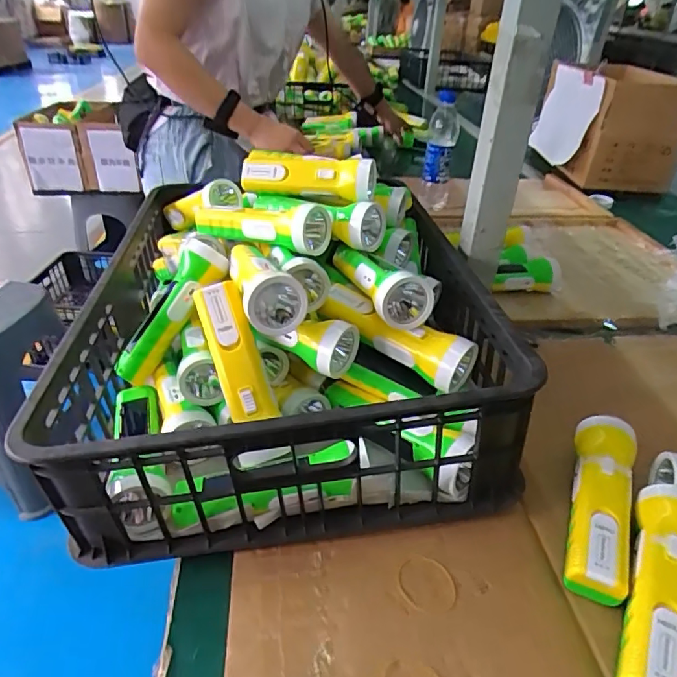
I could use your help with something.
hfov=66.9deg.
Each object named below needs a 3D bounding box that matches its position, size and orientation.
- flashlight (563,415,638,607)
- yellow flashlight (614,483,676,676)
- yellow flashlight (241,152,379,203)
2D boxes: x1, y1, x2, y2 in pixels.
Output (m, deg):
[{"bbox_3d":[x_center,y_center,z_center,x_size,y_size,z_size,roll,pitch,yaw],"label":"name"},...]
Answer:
[{"bbox_3d":[0.222,0.137,0.436,0.049,0.048,0.168,15,37,20],"label":"flashlight"},{"bbox_3d":[0.238,0.183,0.374,0.049,0.043,0.171,18,38,24],"label":"yellow flashlight"},{"bbox_3d":[-0.044,-0.203,0.638,0.181,0.048,0.054,16,37,19],"label":"yellow flashlight"}]

